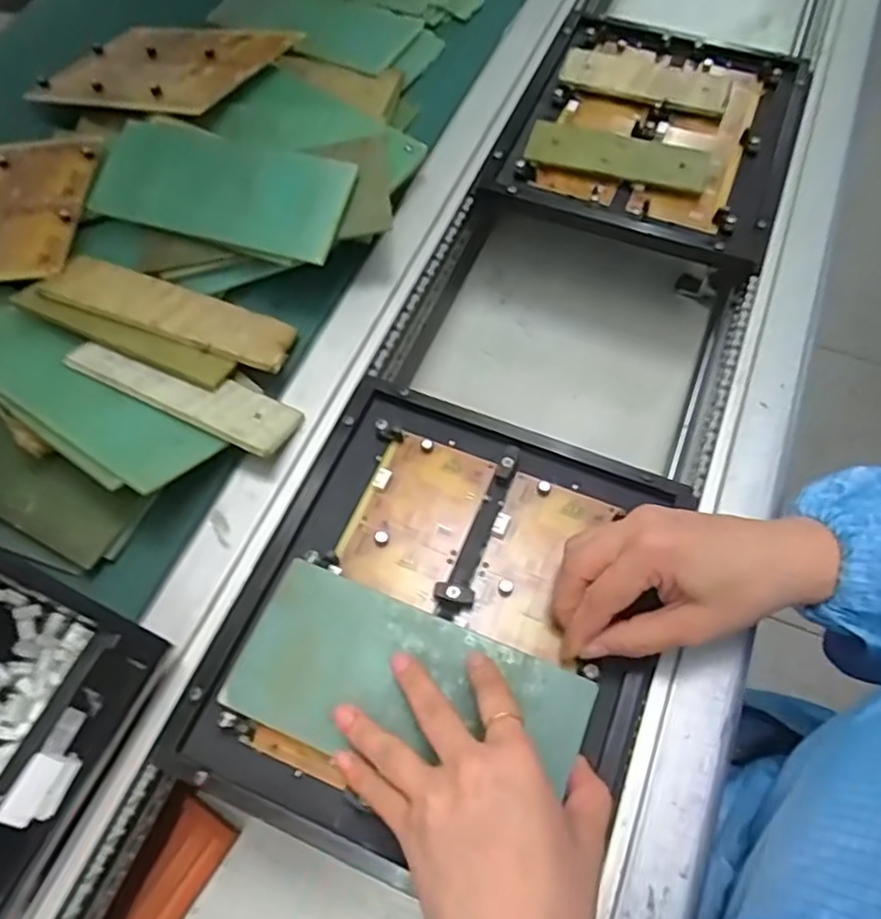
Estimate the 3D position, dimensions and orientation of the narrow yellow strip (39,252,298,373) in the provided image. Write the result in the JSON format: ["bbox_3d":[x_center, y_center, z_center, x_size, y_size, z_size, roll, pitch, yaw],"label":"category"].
[{"bbox_3d":[-0.187,-0.105,0.483,0.169,0.006,0.055,20,48,-1],"label":"narrow yellow strip"}]

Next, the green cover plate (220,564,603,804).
[{"bbox_3d":[-0.017,0.126,0.374,0.186,0.011,0.088,21,66,8],"label":"green cover plate"}]

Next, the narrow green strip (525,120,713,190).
[{"bbox_3d":[0.153,-0.259,0.583,0.154,0.011,0.055,15,63,9],"label":"narrow green strip"}]

